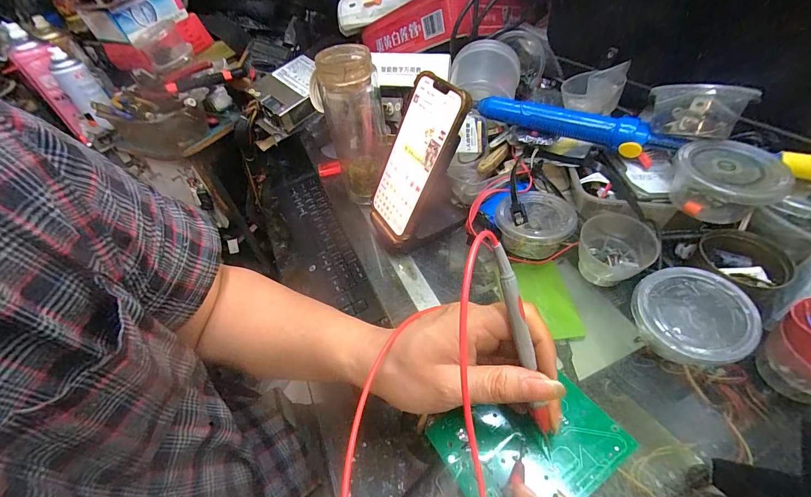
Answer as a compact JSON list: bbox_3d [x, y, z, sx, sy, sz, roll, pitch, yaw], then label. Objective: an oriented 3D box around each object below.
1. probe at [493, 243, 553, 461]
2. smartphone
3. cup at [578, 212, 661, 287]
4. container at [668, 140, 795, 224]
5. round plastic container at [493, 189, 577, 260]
[{"bbox_3d":[0.077,0.069,0.225,0.010,0.152,0.014,-18,11,-10],"label":"probe"},{"bbox_3d":[0.010,-0.091,0.373,0.020,0.167,0.079,0,39,-37],"label":"smartphone"},{"bbox_3d":[0.202,0.000,0.336,0.063,0.044,0.063,-4,48,4],"label":"cup"},{"bbox_3d":[0.272,-0.057,0.300,0.074,0.039,0.069,26,56,27],"label":"container"},{"bbox_3d":[0.137,-0.025,0.375,0.075,0.044,0.074,-4,48,4],"label":"round plastic container"}]

